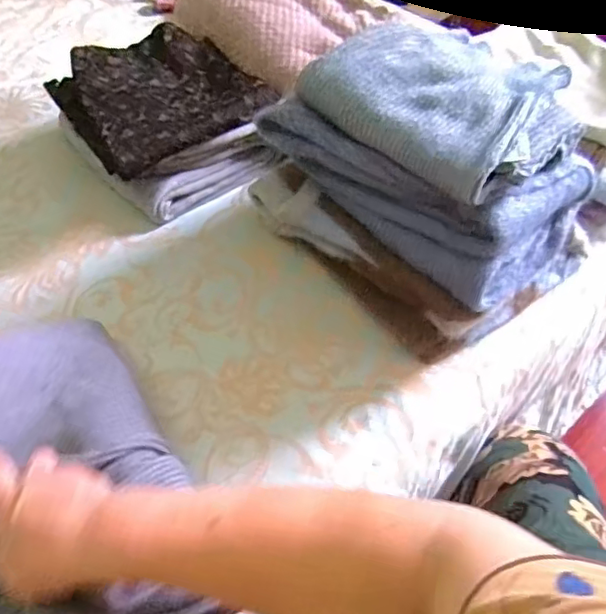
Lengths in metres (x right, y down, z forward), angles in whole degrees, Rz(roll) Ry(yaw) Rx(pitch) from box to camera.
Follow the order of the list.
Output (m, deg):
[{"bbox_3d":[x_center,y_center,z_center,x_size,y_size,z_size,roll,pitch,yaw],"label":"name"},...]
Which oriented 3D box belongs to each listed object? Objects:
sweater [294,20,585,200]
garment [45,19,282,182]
[{"bbox_3d":[0.143,-0.216,0.600,0.191,0.049,0.242,-39,59,-24],"label":"sweater"},{"bbox_3d":[-0.192,-0.291,0.798,0.242,0.047,0.232,-31,56,-20],"label":"garment"}]

